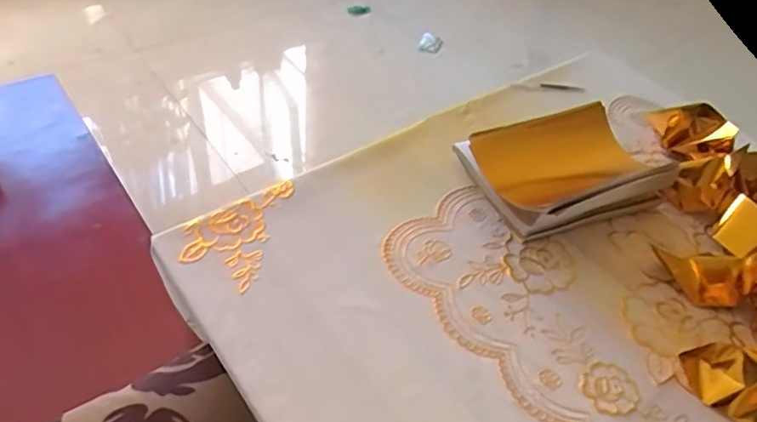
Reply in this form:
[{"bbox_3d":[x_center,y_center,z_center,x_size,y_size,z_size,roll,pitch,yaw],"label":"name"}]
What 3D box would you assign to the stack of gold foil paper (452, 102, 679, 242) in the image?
[{"bbox_3d":[0.188,-0.042,0.619,0.188,0.074,0.137,-16,50,-22],"label":"stack of gold foil paper"}]

